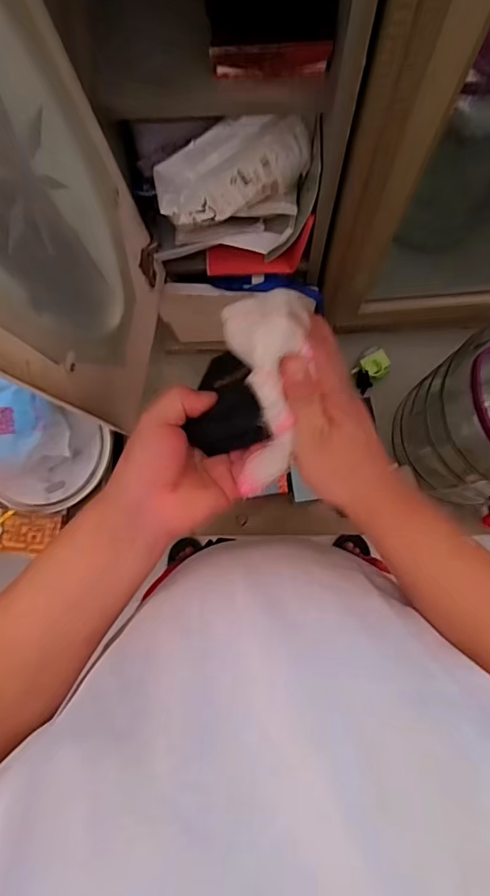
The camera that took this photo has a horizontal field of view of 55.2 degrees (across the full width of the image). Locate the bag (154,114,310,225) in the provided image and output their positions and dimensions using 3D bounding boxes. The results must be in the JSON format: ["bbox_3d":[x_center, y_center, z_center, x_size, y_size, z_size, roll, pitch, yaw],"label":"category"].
[{"bbox_3d":[-0.010,-0.275,0.480,0.160,0.087,0.049,-18,81,0],"label":"bag"}]

